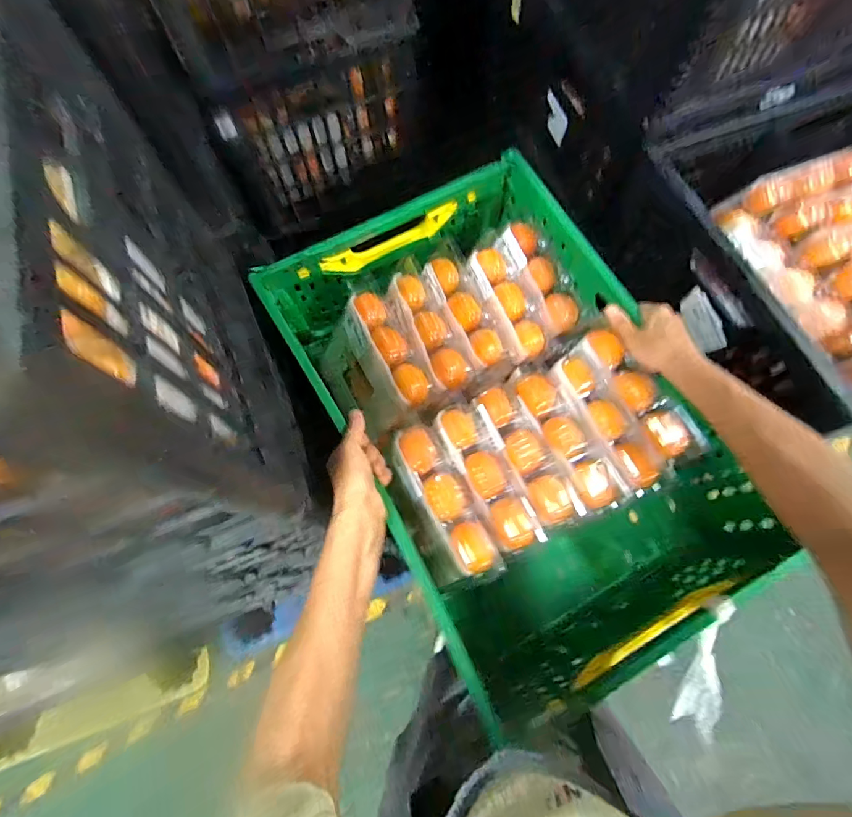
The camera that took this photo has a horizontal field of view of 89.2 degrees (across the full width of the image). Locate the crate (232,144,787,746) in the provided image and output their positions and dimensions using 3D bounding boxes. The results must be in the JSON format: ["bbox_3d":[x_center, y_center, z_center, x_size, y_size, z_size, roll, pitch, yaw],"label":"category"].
[{"bbox_3d":[0.104,0.016,0.606,0.389,0.248,0.616,-29,71,-10],"label":"crate"}]

